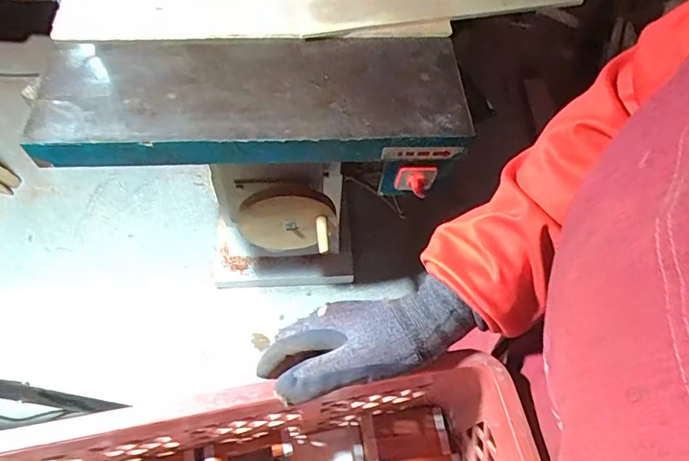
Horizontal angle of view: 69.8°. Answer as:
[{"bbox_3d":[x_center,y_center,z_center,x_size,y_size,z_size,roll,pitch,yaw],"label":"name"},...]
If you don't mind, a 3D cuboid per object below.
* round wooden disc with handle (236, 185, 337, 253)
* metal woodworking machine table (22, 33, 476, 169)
[{"bbox_3d":[-0.112,0.004,0.982,0.193,0.194,0.073,-5,58,-2],"label":"round wooden disc with handle"},{"bbox_3d":[-0.127,-0.207,0.752,0.618,0.066,0.225,-4,60,-5],"label":"metal woodworking machine table"}]

